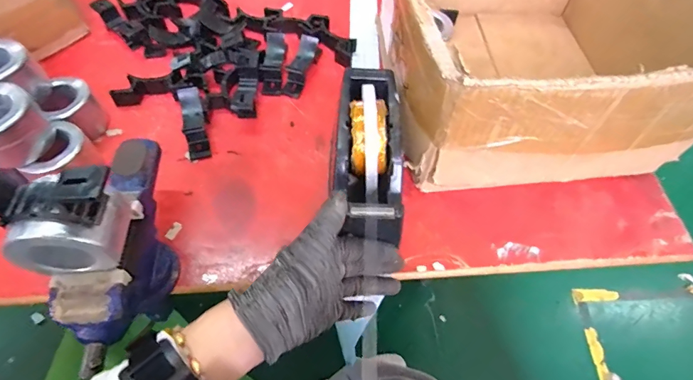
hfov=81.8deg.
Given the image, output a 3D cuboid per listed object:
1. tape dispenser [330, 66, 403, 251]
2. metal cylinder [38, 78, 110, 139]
[{"bbox_3d":[0.023,-0.047,0.402,0.068,0.065,0.195,1,64,-2],"label":"tape dispenser"},{"bbox_3d":[-0.328,-0.098,0.485,0.053,0.054,0.067,-39,67,-22],"label":"metal cylinder"}]

